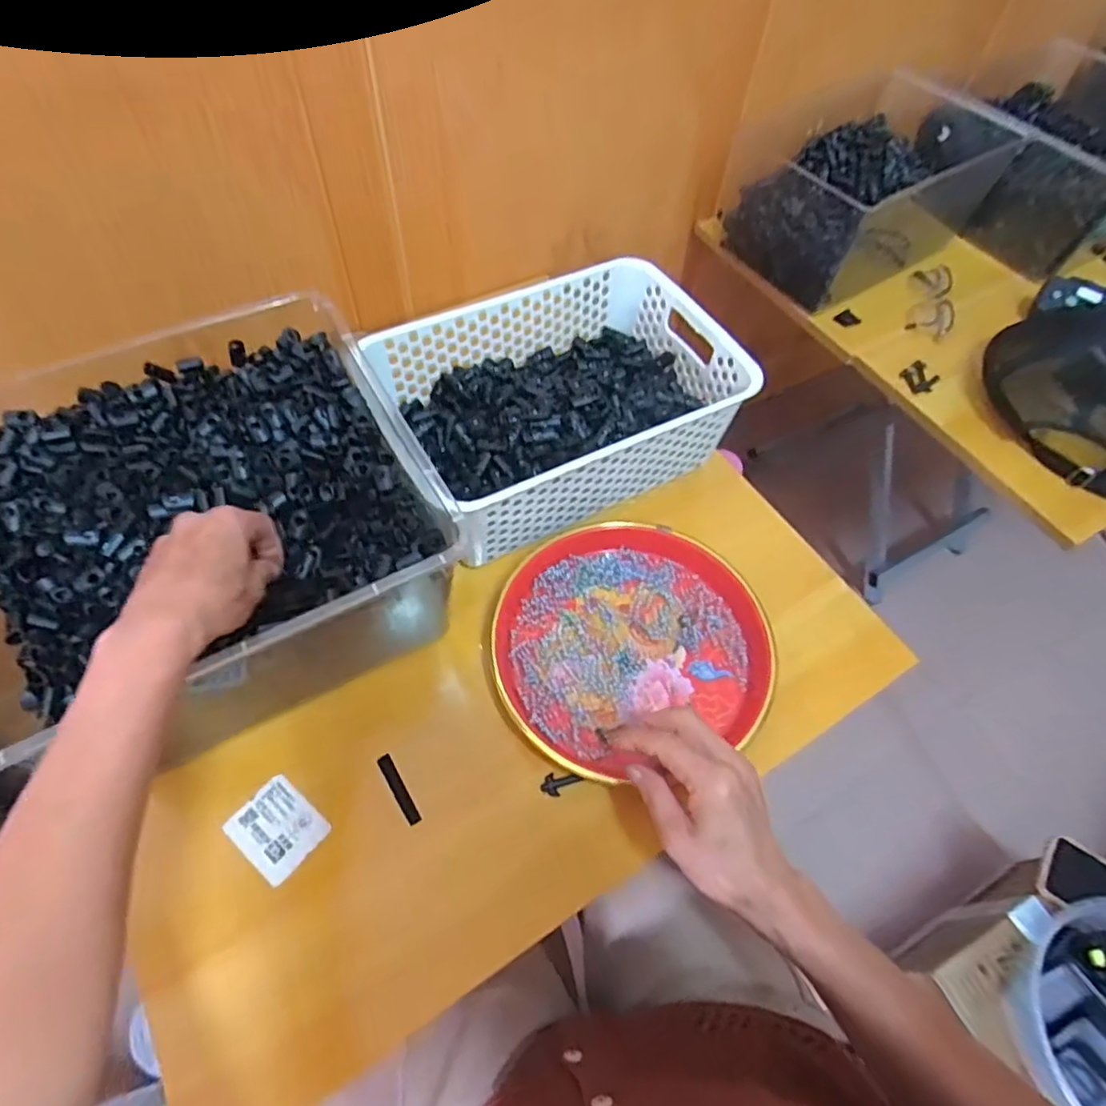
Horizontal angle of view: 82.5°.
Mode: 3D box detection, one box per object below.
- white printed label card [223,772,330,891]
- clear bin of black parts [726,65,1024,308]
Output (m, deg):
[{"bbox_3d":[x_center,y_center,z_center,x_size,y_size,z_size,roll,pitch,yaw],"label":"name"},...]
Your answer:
[{"bbox_3d":[-0.191,0.190,0.438,0.059,0.008,0.050,36,64,17],"label":"white printed label card"},{"bbox_3d":[0.395,-0.466,0.794,0.348,0.126,0.217,-27,64,-18],"label":"clear bin of black parts"}]

